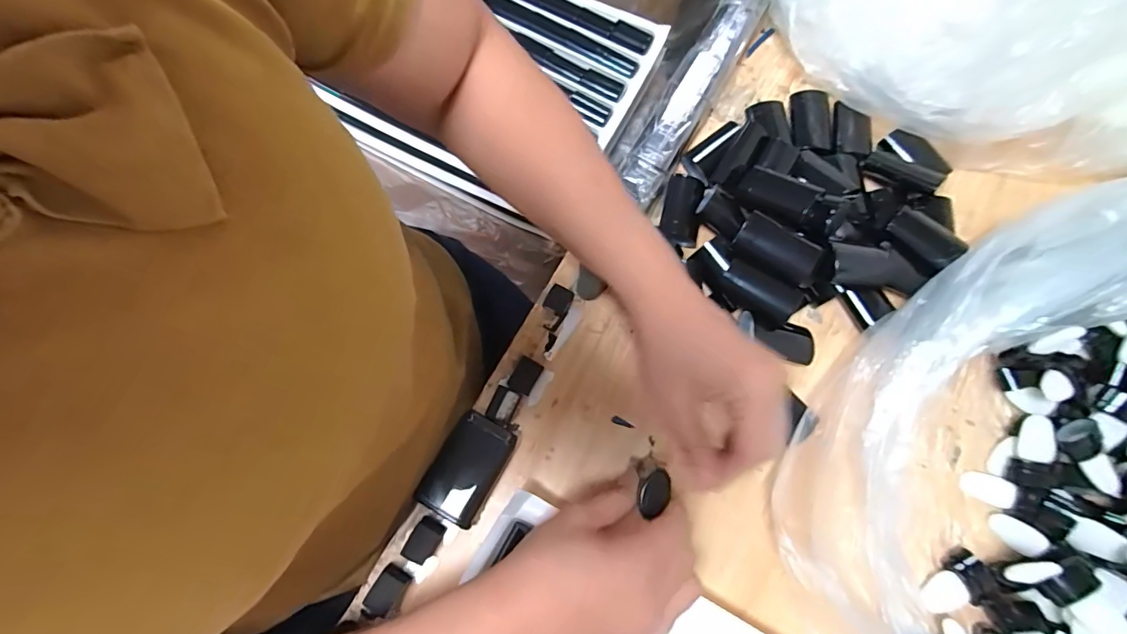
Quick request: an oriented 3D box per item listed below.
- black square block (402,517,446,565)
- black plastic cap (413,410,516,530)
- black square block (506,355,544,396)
[{"bbox_3d":[-0.099,0.160,0.347,0.019,0.020,0.025,28,78,6],"label":"black square block"},{"bbox_3d":[-0.072,0.110,0.360,0.048,0.020,0.073,27,78,6],"label":"black plastic cap"},{"bbox_3d":[-0.029,0.047,0.375,0.019,0.023,0.026,27,78,6],"label":"black square block"}]

